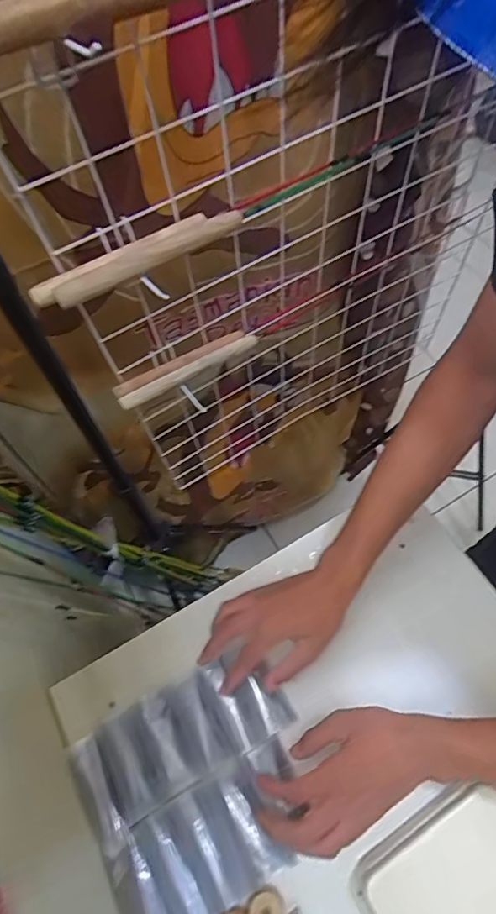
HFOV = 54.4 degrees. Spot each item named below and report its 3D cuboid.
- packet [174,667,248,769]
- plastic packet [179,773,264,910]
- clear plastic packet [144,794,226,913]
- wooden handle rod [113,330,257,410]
[{"bbox_3d":[-0.041,0.277,0.521,0.040,0.017,0.091,-27,64,-11],"label":"packet"},{"bbox_3d":[-0.027,0.363,0.461,0.039,0.005,0.098,-28,64,-12],"label":"plastic packet"},{"bbox_3d":[-0.058,0.381,0.457,0.038,0.012,0.100,-30,65,-13],"label":"clear plastic packet"},{"bbox_3d":[-0.075,-0.112,0.595,0.183,0.017,0.034,-30,65,-13],"label":"wooden handle rod"}]

